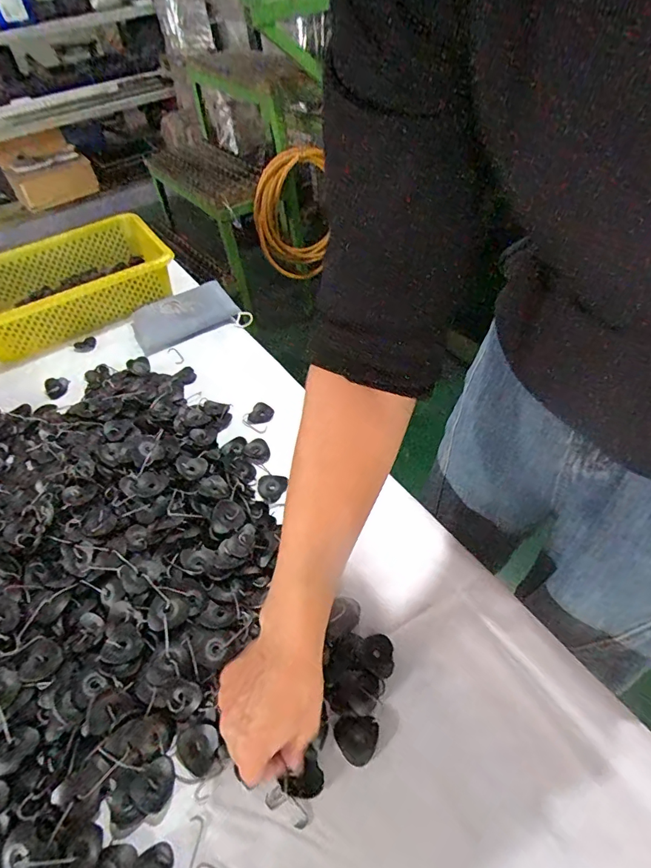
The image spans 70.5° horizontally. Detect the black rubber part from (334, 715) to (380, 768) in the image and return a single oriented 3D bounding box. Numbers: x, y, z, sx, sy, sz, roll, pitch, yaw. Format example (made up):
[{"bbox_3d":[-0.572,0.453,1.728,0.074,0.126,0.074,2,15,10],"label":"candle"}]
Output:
[{"bbox_3d":[0.025,0.251,0.377,0.036,0.005,0.033,-1,49,7],"label":"black rubber part"}]

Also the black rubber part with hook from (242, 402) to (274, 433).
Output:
[{"bbox_3d":[-0.093,-0.024,0.636,0.038,0.015,0.040,-4,49,5],"label":"black rubber part with hook"}]

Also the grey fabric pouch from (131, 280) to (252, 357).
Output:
[{"bbox_3d":[-0.238,-0.205,0.784,0.177,0.030,0.122,-29,52,-16],"label":"grey fabric pouch"}]

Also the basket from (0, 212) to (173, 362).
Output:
[{"bbox_3d":[-0.468,-0.283,0.853,0.365,0.090,0.273,-33,53,-19],"label":"basket"}]

